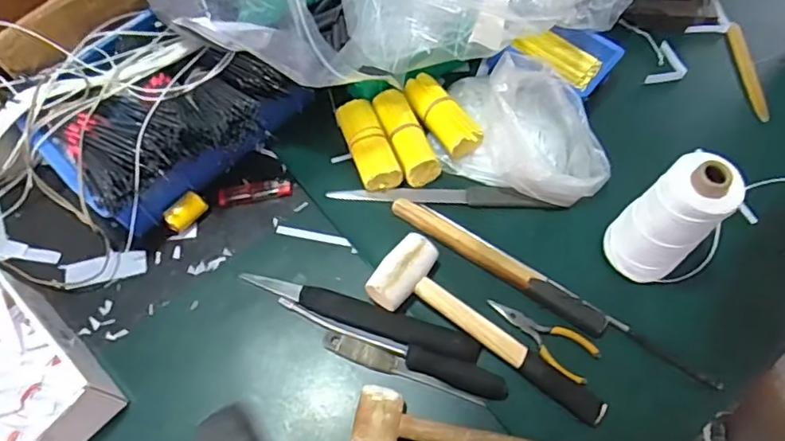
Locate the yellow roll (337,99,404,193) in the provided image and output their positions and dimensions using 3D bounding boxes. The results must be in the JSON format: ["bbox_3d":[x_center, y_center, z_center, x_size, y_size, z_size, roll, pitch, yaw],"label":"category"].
[{"bbox_3d":[-0.029,-0.090,0.674,0.044,0.038,0.118,-17,66,-9],"label":"yellow roll"}]

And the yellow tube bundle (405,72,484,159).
[{"bbox_3d":[0.059,-0.130,0.675,0.042,0.031,0.122,-30,69,-14],"label":"yellow tube bundle"}]

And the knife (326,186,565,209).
[{"bbox_3d":[0.059,-0.031,0.658,0.263,0.016,0.024,0,65,-1],"label":"knife"}]

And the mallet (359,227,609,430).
[{"bbox_3d":[0.092,0.120,0.565,0.261,0.041,0.081,38,70,16],"label":"mallet"}]

